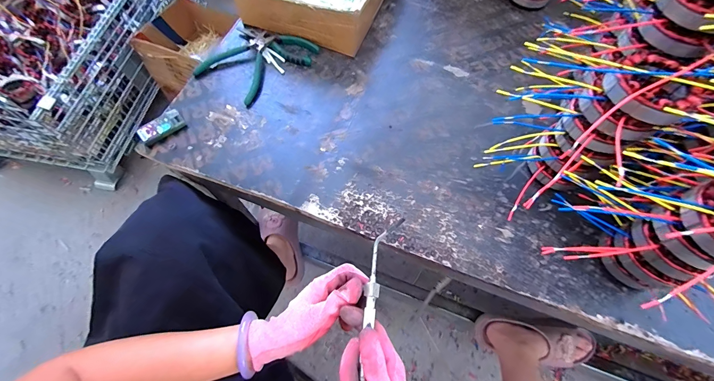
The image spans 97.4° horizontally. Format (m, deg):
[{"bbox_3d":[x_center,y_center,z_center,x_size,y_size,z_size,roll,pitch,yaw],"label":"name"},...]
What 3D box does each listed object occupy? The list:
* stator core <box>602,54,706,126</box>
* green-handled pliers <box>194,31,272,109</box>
[{"bbox_3d":[0.314,-0.111,0.334,0.085,0.034,0.078,10,66,4],"label":"stator core"},{"bbox_3d":[-0.197,-0.228,0.550,0.116,0.024,0.134,29,67,11],"label":"green-handled pliers"}]

